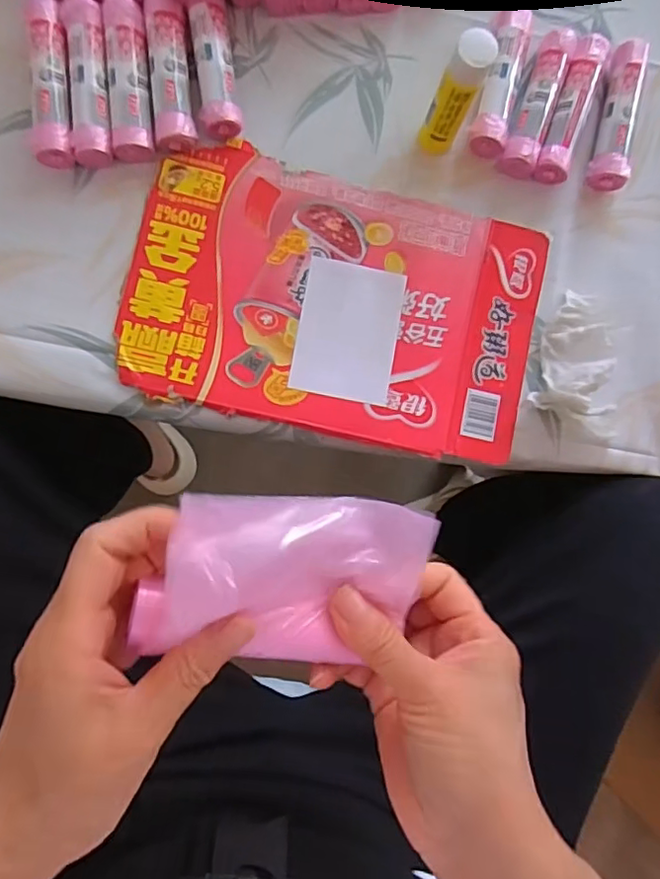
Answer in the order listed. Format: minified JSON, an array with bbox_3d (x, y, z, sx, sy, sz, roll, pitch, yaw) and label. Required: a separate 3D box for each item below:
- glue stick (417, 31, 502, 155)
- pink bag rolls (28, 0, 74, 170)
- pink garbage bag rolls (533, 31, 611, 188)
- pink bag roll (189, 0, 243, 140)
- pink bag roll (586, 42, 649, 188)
[{"bbox_3d":[0.093,-0.253,0.439,0.028,0.102,0.030,0,87,-6],"label":"glue stick"},{"bbox_3d":[-0.212,-0.268,0.448,0.028,0.024,0.123,-5,88,-6],"label":"pink bag rolls"},{"bbox_3d":[0.199,-0.274,0.490,0.028,0.025,0.126,19,85,-5],"label":"pink garbage bag rolls"},{"bbox_3d":[-0.090,-0.292,0.462,0.030,0.023,0.106,-8,88,-6],"label":"pink bag roll"},{"bbox_3d":[0.242,-0.271,0.495,0.028,0.025,0.127,12,86,-5],"label":"pink bag roll"}]

